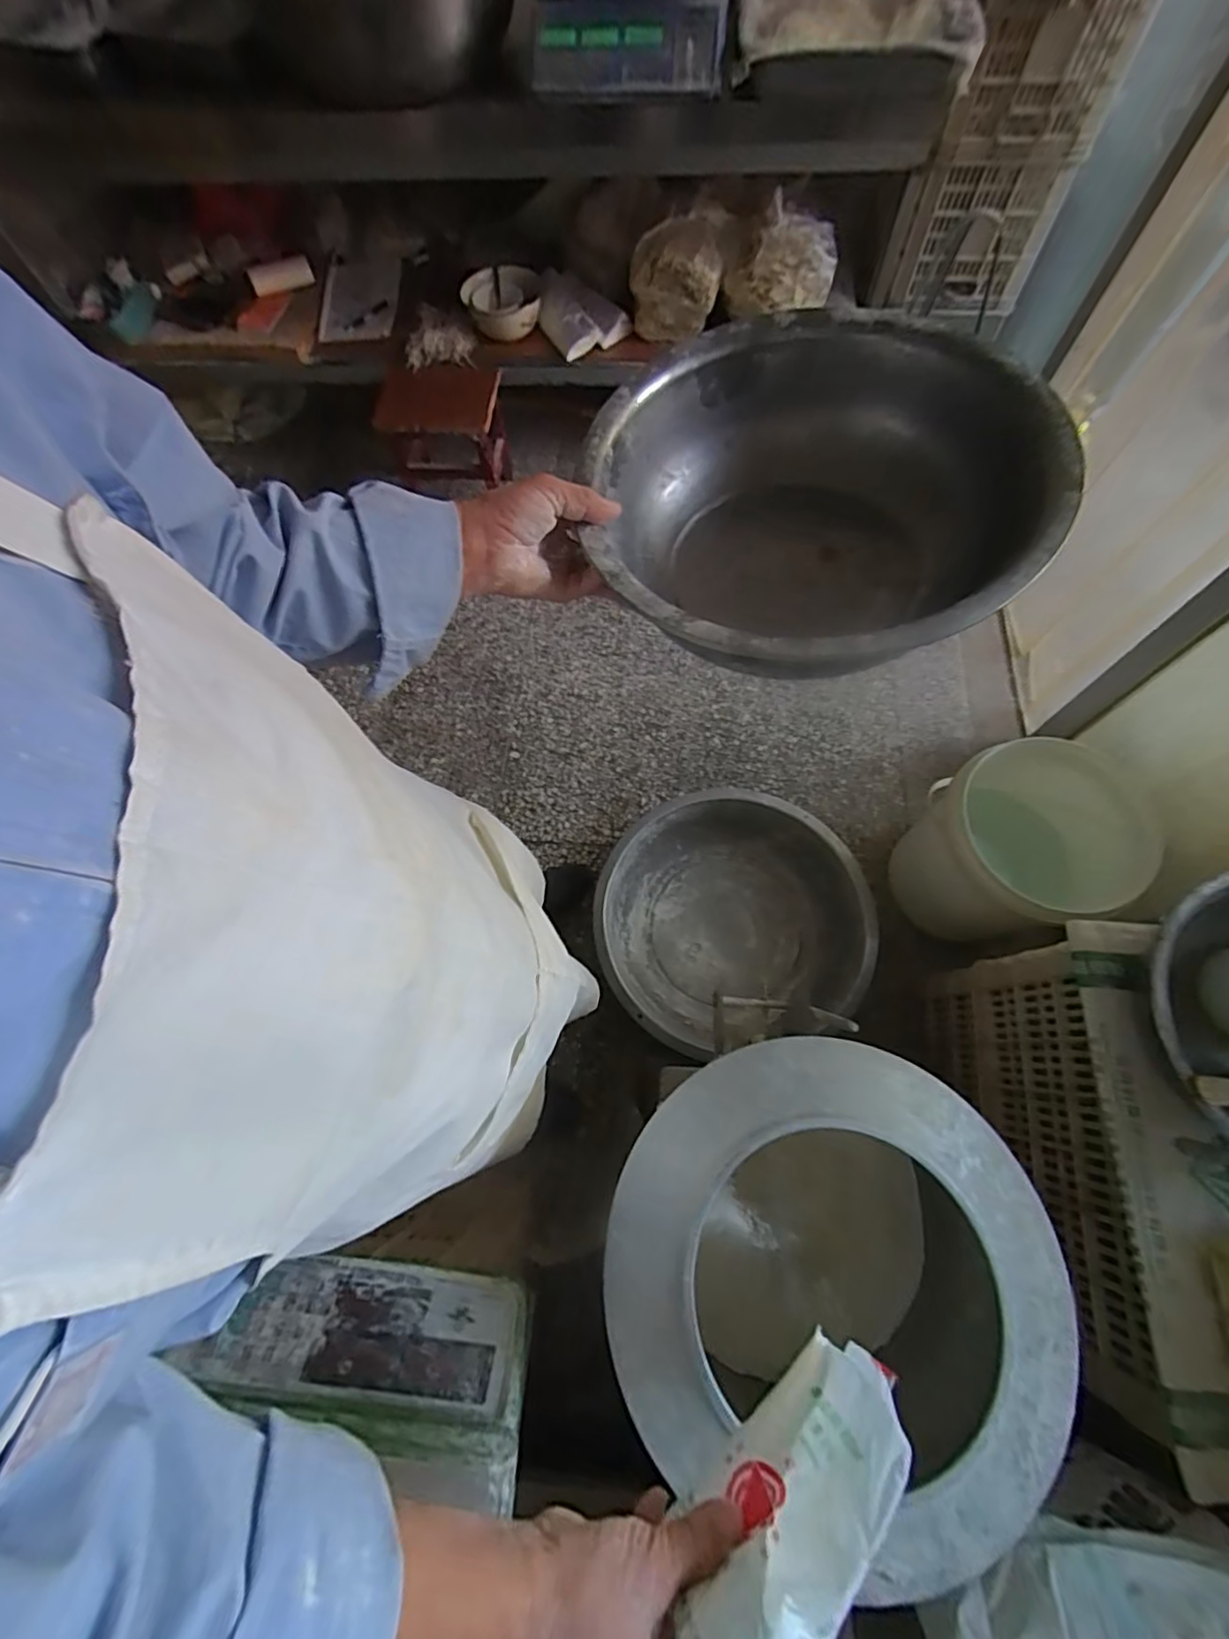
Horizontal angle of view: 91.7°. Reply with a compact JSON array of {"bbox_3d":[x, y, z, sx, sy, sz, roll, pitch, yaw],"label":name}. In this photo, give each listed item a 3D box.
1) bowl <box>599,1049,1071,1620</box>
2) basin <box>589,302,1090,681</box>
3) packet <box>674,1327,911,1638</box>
[{"bbox_3d":[0.186,0.399,0.582,0.352,0.285,0.332,-1,69,2],"label":"bowl"},{"bbox_3d":[0.144,-0.225,0.465,0.307,0.135,0.312,-1,69,2],"label":"basin"},{"bbox_3d":[0.096,0.375,0.326,0.160,0.106,0.048,-37,72,-11],"label":"packet"}]

